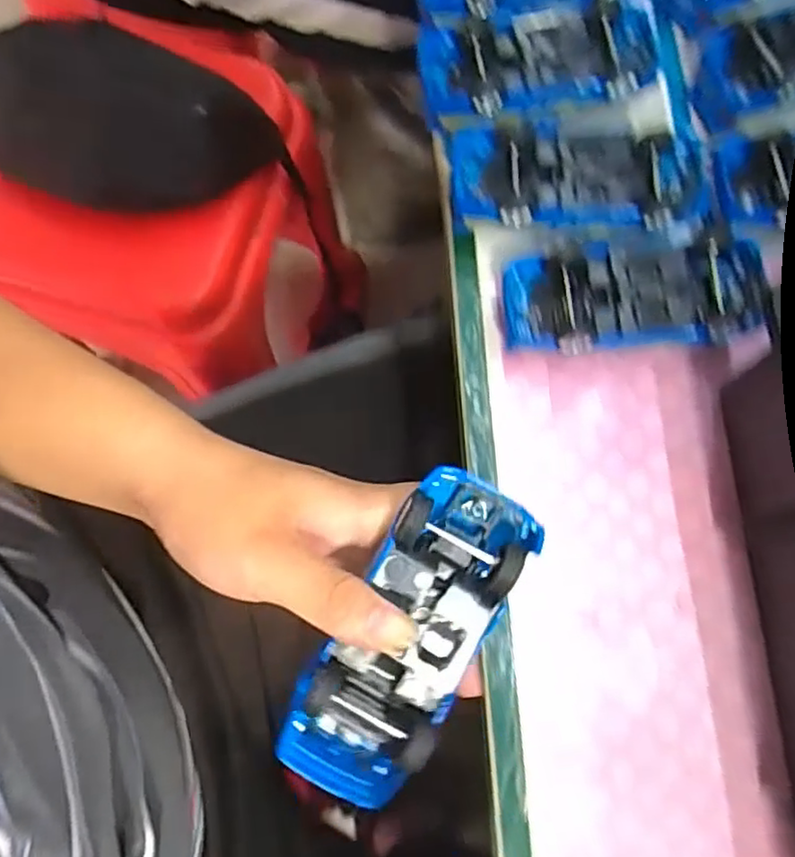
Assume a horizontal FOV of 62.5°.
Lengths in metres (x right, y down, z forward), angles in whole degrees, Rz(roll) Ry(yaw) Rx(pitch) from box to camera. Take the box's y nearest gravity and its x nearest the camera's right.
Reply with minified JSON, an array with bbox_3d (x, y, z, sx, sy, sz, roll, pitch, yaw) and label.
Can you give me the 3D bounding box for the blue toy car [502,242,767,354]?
[{"bbox_3d":[0.127,-0.068,0.349,0.141,0.033,0.059,-4,77,-4],"label":"blue toy car"}]

